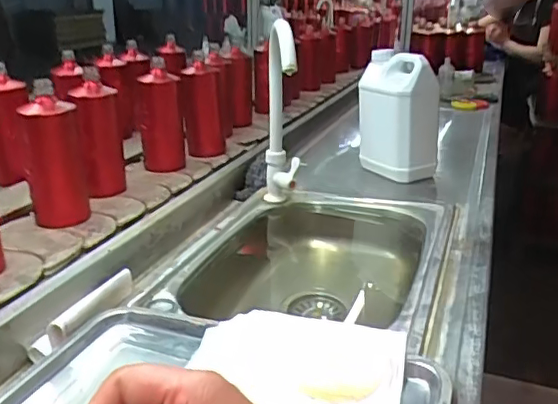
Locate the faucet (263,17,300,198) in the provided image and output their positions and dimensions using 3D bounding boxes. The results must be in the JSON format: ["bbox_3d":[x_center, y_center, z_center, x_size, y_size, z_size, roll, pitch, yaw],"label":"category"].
[{"bbox_3d":[0.003,-0.135,0.906,0.057,0.273,0.187,1,22,1],"label":"faucet"}]

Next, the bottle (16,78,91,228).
[{"bbox_3d":[-0.341,-0.071,0.856,0.075,0.199,0.075,-5,23,-13],"label":"bottle"}]

